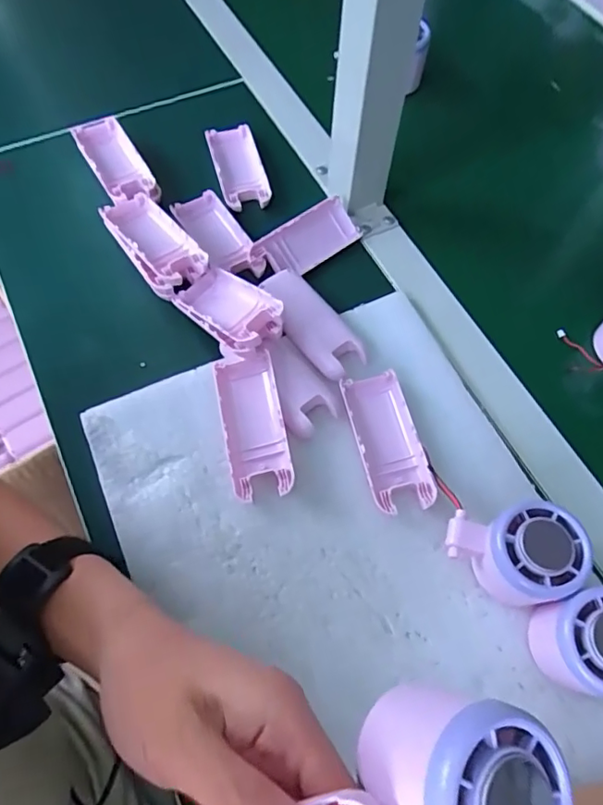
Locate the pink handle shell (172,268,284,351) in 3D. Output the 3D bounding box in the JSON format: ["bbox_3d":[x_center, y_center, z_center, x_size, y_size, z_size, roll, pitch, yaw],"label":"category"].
[{"bbox_3d":[-0.052,-0.066,0.414,0.043,0.032,0.102,-38,47,-19],"label":"pink handle shell"}]

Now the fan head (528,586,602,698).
[{"bbox_3d":[0.166,0.140,0.315,0.064,0.057,0.052,-17,65,-9],"label":"fan head"}]

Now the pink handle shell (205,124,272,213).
[{"bbox_3d":[-0.060,-0.224,0.516,0.044,0.018,0.098,-14,64,-8],"label":"pink handle shell"}]

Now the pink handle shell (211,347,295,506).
[{"bbox_3d":[-0.035,0.016,0.386,0.042,0.024,0.103,-10,64,-6],"label":"pink handle shell"}]

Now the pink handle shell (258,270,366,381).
[{"bbox_3d":[0.005,-0.064,0.423,0.047,0.016,0.102,-36,69,-17],"label":"pink handle shell"}]

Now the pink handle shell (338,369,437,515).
[{"bbox_3d":[0.061,0.026,0.386,0.043,0.011,0.101,-12,64,-7],"label":"pink handle shell"}]

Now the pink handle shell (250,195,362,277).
[{"bbox_3d":[0.003,-0.138,0.470,0.099,0.025,0.039,-38,70,-18],"label":"pink handle shell"}]

